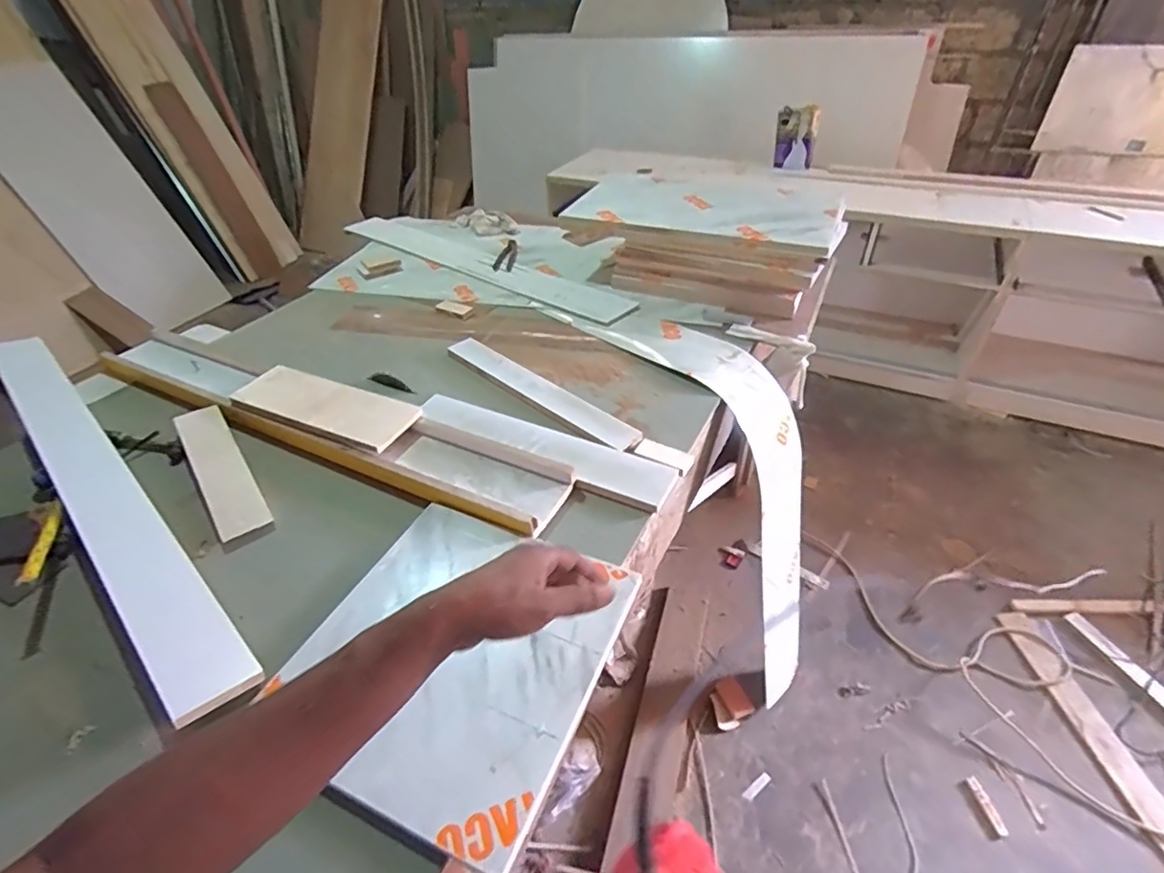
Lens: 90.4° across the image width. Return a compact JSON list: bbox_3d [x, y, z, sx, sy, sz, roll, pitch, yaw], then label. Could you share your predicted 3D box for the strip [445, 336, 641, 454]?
[{"bbox_3d":[-0.101,-0.104,1.250,0.560,0.021,0.068,31,50,34],"label":"strip"}]

